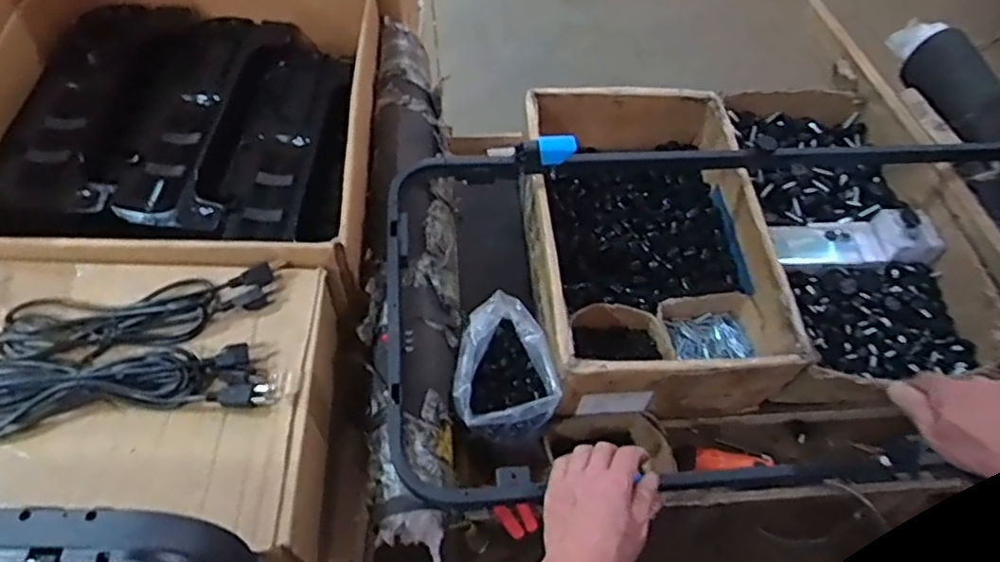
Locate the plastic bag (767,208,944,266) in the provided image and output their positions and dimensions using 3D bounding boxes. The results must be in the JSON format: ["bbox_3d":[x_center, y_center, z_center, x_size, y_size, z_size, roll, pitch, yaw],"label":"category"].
[{"bbox_3d":[0.586,-0.068,1.095,0.273,0.061,0.106,-4,57,8],"label":"plastic bag"}]

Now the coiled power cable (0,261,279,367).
[{"bbox_3d":[-0.418,0.039,0.753,0.305,0.029,0.080,-8,59,-9],"label":"coiled power cable"}]

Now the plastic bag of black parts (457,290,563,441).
[{"bbox_3d":[-0.002,0.121,0.892,0.135,0.102,0.175,-10,59,-10],"label":"plastic bag of black parts"}]

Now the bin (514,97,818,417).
[{"bbox_3d":[0.229,-0.072,1.045,0.359,0.161,0.539,-3,58,-6],"label":"bin"}]

